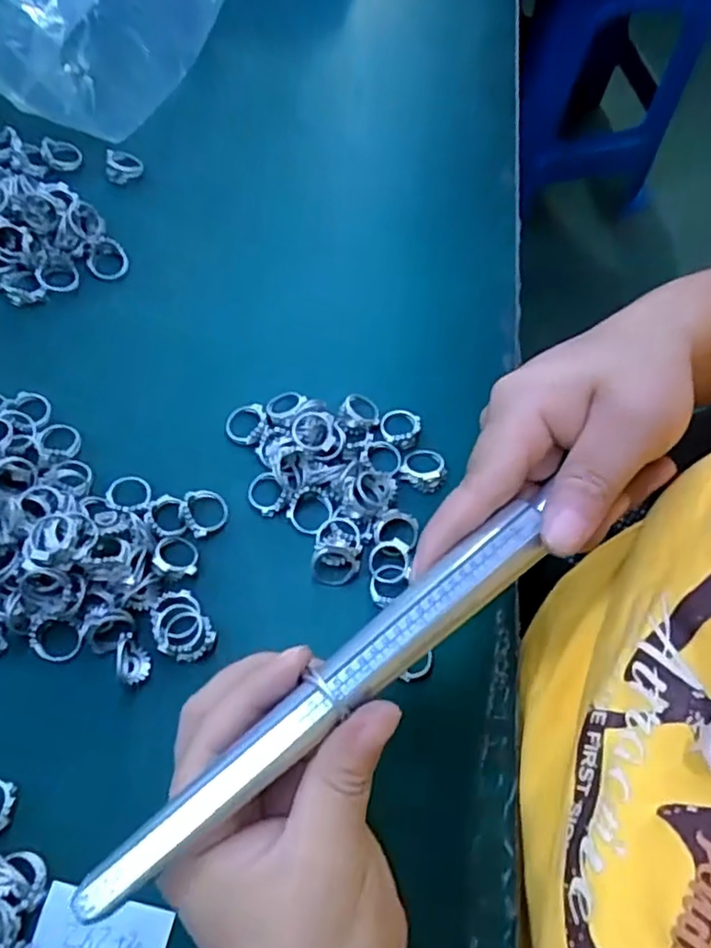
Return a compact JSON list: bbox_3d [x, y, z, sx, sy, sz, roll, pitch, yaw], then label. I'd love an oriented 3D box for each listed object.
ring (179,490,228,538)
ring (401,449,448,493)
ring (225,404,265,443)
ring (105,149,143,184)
[{"bbox_3d":[-0.076,0.018,0.332,0.022,0.010,0.022,1,67,-2],"label":"ring"},{"bbox_3d":[0.037,-0.004,0.347,0.023,0.010,0.022,1,67,-2],"label":"ring"},{"bbox_3d":[-0.059,-0.027,0.354,0.021,0.008,0.023,1,67,-2],"label":"ring"},{"bbox_3d":[-0.146,-0.194,0.417,0.022,0.010,0.019,-7,68,-6],"label":"ring"}]

